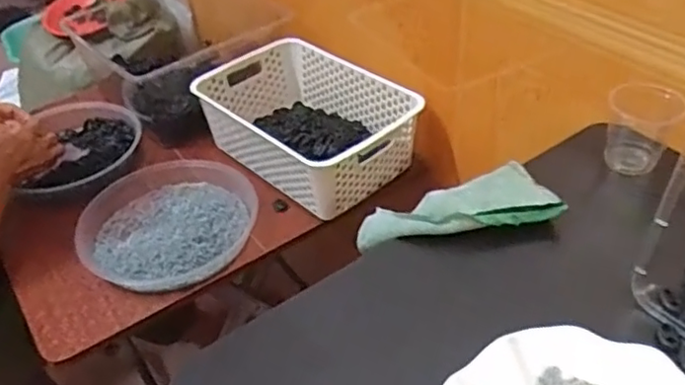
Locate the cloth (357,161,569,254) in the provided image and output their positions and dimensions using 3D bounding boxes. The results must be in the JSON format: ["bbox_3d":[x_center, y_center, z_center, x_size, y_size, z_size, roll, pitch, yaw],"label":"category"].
[{"bbox_3d":[0.096,0.015,0.557,0.162,0.036,0.091,-13,41,-8],"label":"cloth"}]

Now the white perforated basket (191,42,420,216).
[{"bbox_3d":[-0.050,-0.105,0.945,0.206,0.100,0.310,-35,48,-29],"label":"white perforated basket"}]

